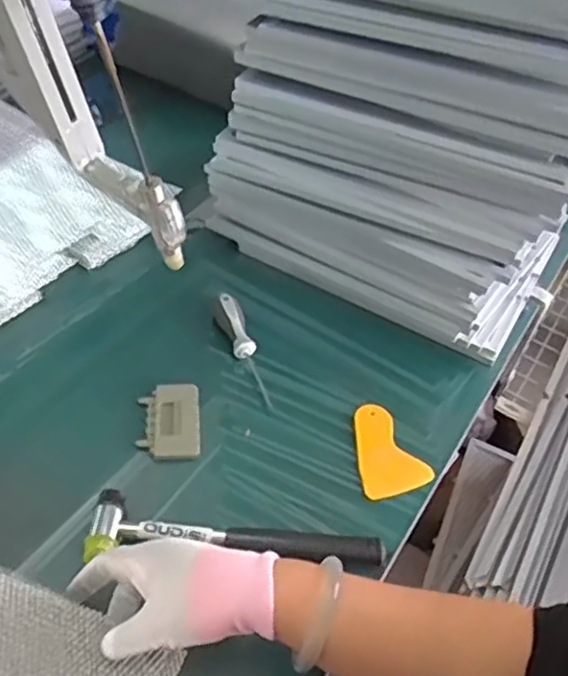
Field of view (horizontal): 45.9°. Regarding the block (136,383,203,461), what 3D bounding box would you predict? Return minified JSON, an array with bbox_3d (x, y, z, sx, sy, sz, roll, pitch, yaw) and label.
[{"bbox_3d":[-0.110,0.079,0.650,0.057,0.018,0.082,1,45,-7],"label":"block"}]

